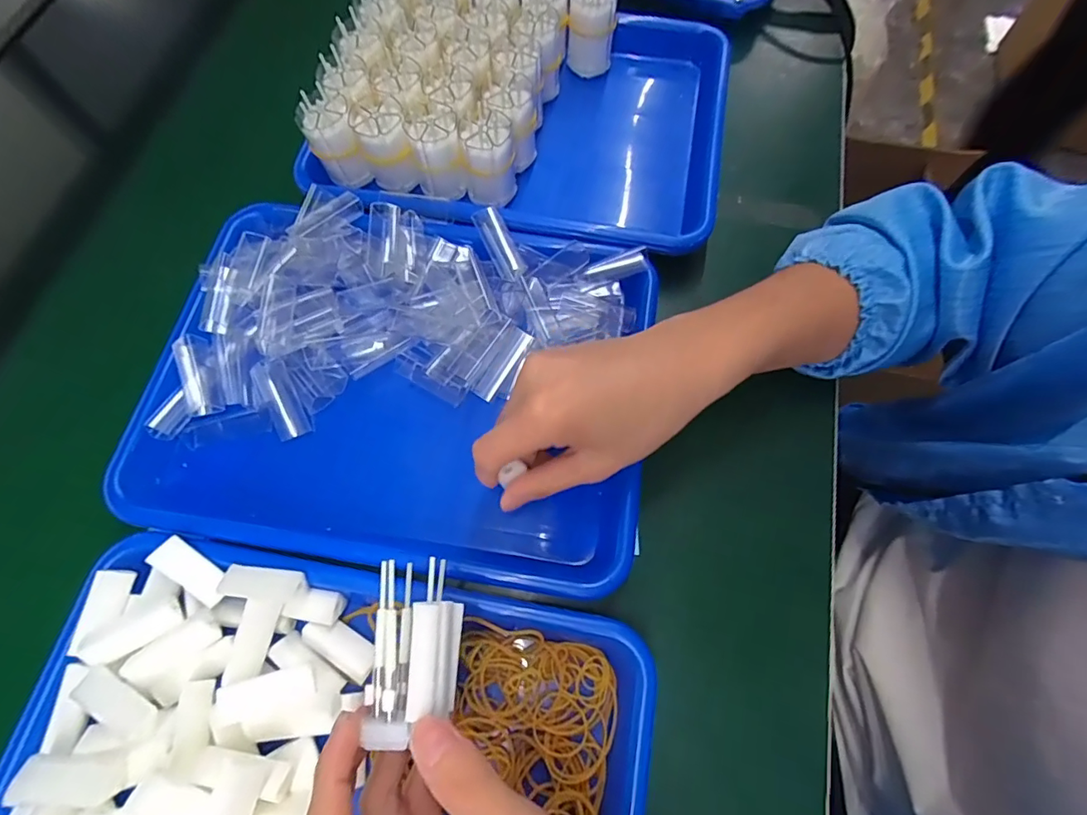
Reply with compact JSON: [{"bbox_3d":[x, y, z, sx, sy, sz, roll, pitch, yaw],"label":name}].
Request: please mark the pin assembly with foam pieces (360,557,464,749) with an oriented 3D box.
[{"bbox_3d":[-0.056,0.105,0.220,0.033,0.031,0.069,-1,72,0],"label":"pin assembly with foam pieces"}]

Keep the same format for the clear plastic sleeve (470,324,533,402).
[{"bbox_3d":[-0.029,-0.030,0.342,0.021,0.008,0.053,33,89,11],"label":"clear plastic sleeve"}]

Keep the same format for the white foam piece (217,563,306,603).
[{"bbox_3d":[-0.160,0.101,0.285,0.045,0.011,0.017,6,69,3],"label":"white foam piece"}]

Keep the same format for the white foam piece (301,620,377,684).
[{"bbox_3d":[-0.117,0.139,0.288,0.045,0.014,0.019,30,72,12],"label":"white foam piece"}]

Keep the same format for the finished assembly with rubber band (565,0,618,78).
[{"bbox_3d":[0.041,-0.330,0.434,0.041,0.073,0.034,1,69,1],"label":"finished assembly with rubber band"}]

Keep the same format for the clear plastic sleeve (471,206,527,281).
[{"bbox_3d":[-0.032,-0.116,0.360,0.017,0.017,0.058,-26,70,-9],"label":"clear plastic sleeve"}]

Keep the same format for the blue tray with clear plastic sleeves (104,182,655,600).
[{"bbox_3d":[-0.093,-0.024,0.344,0.317,0.045,0.246,8,69,4],"label":"blue tray with clear plastic sleeves"}]

